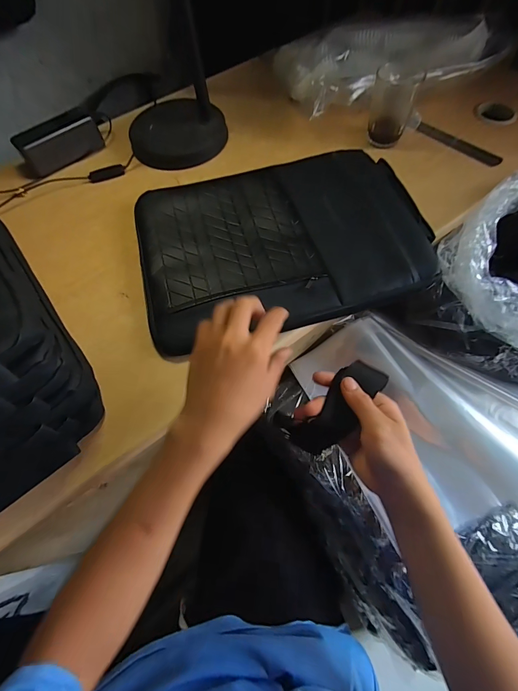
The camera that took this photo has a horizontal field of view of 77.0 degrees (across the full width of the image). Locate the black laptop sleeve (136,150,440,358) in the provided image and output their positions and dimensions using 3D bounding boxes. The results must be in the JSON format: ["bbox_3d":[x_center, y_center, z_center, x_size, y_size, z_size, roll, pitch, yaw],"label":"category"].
[{"bbox_3d":[0.027,-0.148,0.446,0.369,0.029,0.275,-15,65,-5],"label":"black laptop sleeve"}]

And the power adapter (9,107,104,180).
[{"bbox_3d":[-0.330,-0.339,0.546,0.129,0.059,0.029,-35,68,-14],"label":"power adapter"}]

